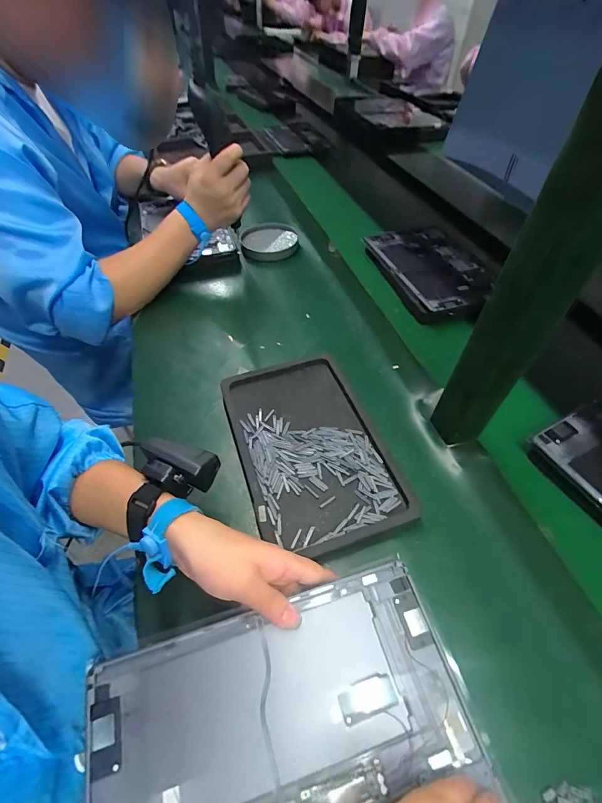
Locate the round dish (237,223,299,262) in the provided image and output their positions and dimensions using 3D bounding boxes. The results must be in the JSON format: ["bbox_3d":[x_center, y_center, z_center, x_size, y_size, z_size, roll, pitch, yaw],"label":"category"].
[{"bbox_3d":[-0.064,-0.318,0.718,0.109,0.016,0.136,-5,53,-5],"label":"round dish"}]

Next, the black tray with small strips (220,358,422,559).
[{"bbox_3d":[0.004,0.049,0.423,0.151,0.020,0.248,-17,53,-13],"label":"black tray with small strips"}]

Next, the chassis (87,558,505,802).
[{"bbox_3d":[-0.013,0.229,0.249,0.247,0.017,0.162,-14,52,-11],"label":"chassis"}]

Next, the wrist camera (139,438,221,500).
[{"bbox_3d":[-0.112,0.058,0.328,0.068,0.033,0.044,17,53,14],"label":"wrist camera"}]

